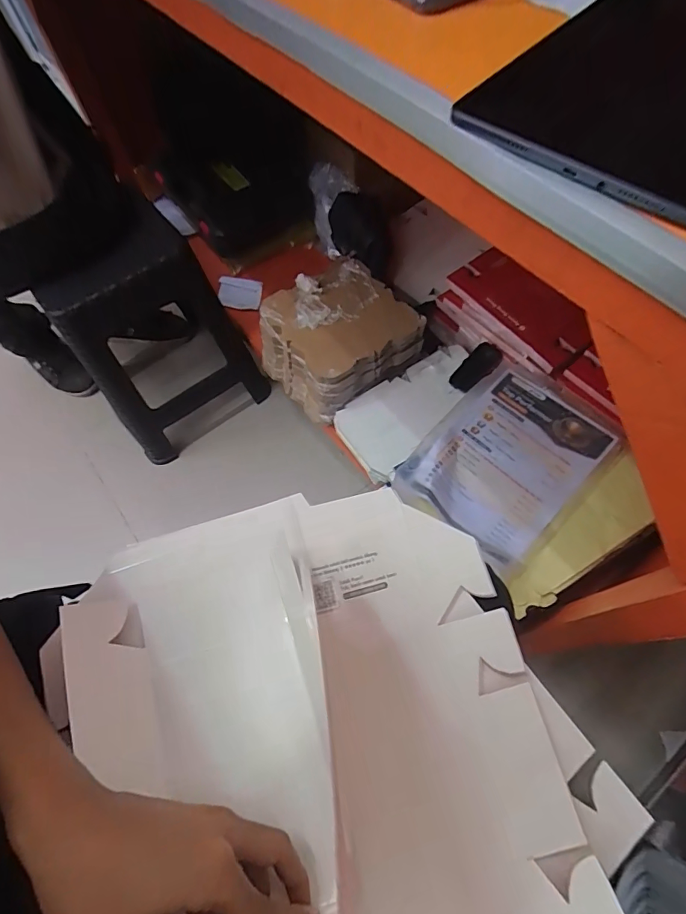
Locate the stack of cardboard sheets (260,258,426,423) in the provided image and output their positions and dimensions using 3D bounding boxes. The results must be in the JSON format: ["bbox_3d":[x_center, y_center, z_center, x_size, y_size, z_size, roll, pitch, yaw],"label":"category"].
[{"bbox_3d":[-0.013,-0.242,0.941,0.268,0.132,0.251,-35,67,-13],"label":"stack of cardboard sheets"}]

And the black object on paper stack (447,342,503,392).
[{"bbox_3d":[0.265,-0.177,0.905,0.109,0.015,0.054,-44,68,8],"label":"black object on paper stack"}]

